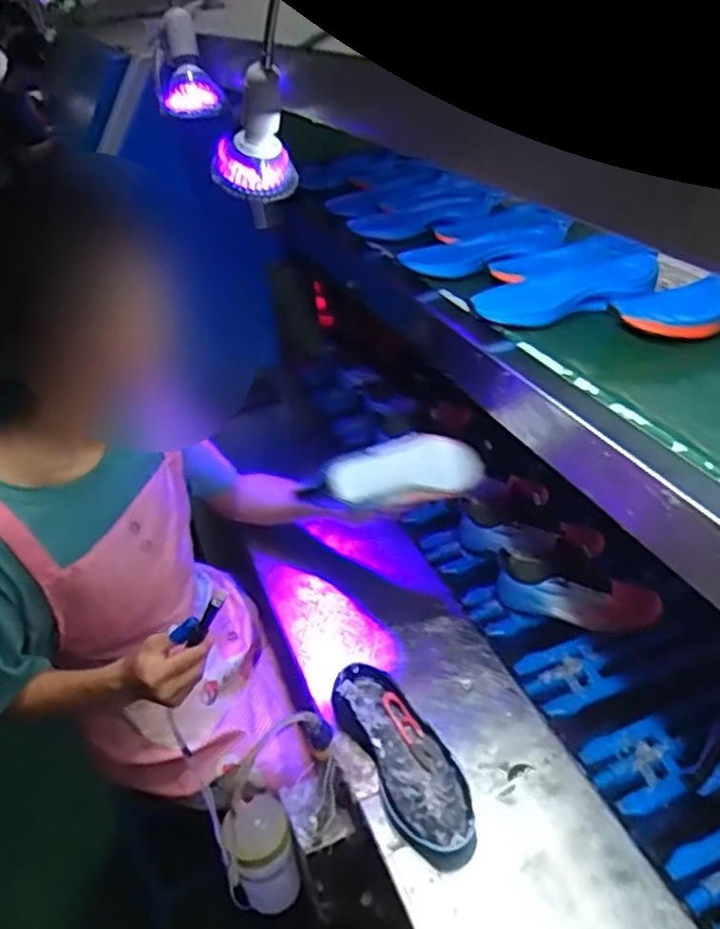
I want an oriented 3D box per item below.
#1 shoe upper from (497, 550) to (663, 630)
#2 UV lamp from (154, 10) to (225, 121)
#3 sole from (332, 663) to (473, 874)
[{"bbox_3d":[0.310,0.180,1.000,0.230,0.107,0.064,13,38,5],"label":"shoe upper"},{"bbox_3d":[-0.232,-0.527,0.945,0.082,0.078,0.153,-12,68,-5],"label":"UV lamp"},{"bbox_3d":[0.052,0.331,0.801,0.092,0.055,0.251,-21,37,-18],"label":"sole"}]

